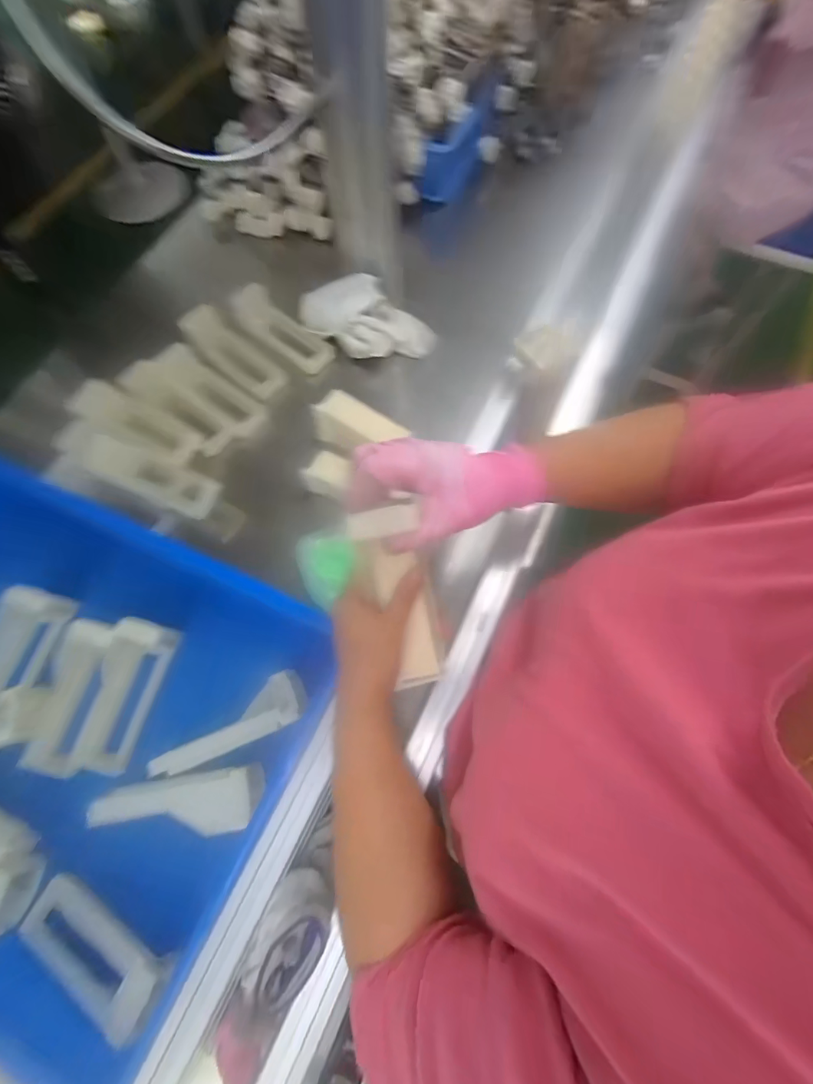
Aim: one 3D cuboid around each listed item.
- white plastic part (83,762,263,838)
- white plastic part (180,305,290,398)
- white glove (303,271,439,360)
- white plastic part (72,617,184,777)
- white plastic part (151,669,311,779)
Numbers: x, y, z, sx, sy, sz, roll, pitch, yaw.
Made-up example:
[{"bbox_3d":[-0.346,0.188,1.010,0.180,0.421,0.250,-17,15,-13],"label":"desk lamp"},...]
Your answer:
[{"bbox_3d":[-0.222,0.258,0.436,0.159,0.027,0.054,-8,69,-1],"label":"white plastic part"},{"bbox_3d":[-0.257,-0.283,0.666,0.165,0.034,0.057,38,74,-3],"label":"white plastic part"},{"bbox_3d":[-0.056,-0.332,0.665,0.201,0.057,0.109,17,70,-6],"label":"white glove"},{"bbox_3d":[-0.318,0.168,0.494,0.067,0.052,0.157,13,70,7],"label":"white plastic part"},{"bbox_3d":[-0.188,0.195,0.469,0.167,0.035,0.052,-25,71,-8],"label":"white plastic part"}]

